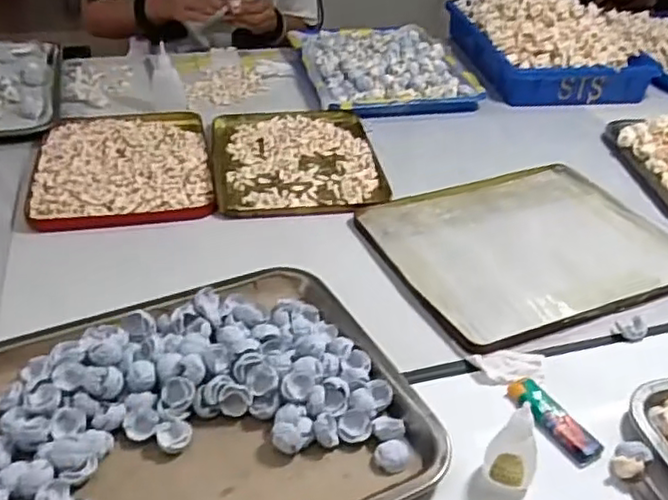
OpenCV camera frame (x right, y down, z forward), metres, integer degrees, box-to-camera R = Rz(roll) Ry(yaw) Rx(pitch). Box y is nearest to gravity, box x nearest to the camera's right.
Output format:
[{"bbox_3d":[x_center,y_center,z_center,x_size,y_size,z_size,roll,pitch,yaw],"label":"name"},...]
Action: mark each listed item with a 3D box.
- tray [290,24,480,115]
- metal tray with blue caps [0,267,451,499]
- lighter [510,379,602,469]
[{"bbox_3d":[0.072,-0.311,1.072,0.245,0.030,0.333,-7,38,-13],"label":"tray"},{"bbox_3d":[-0.124,0.130,0.474,0.352,0.043,0.265,-16,40,-23],"label":"metal tray with blue caps"},{"bbox_3d":[0.172,0.132,0.510,0.030,0.012,0.082,-16,41,-23],"label":"lighter"}]

